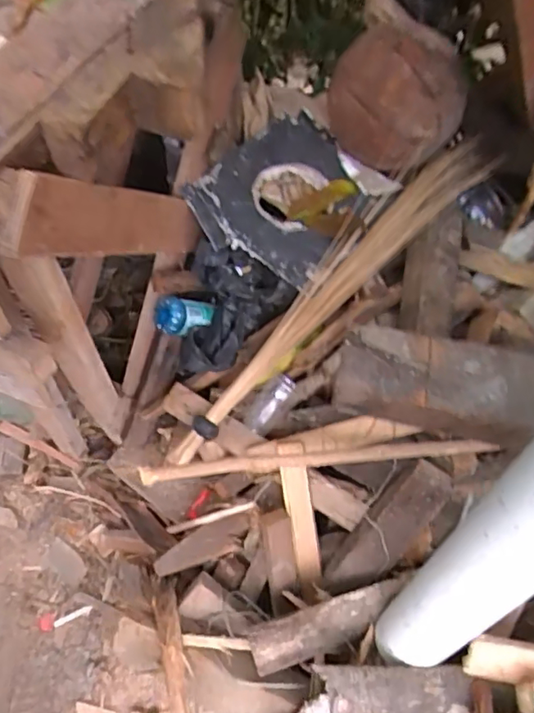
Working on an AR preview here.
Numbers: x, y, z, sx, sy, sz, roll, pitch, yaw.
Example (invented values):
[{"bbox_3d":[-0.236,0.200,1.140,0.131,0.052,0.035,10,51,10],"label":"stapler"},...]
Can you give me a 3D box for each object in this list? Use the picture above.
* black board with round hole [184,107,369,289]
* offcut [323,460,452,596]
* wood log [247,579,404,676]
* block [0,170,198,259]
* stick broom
[{"bbox_3d":[0.043,-0.279,0.972,0.221,0.071,0.311,36,64,3],"label":"black board with round hole"},{"bbox_3d":[0.175,0.262,0.842,0.083,0.266,0.053,42,24,19],"label":"offcut"},{"bbox_3d":[0.086,0.380,0.806,0.226,0.043,0.062,-24,63,-2],"label":"wood log"},{"bbox_3d":[-0.180,-0.176,0.753,0.033,0.083,0.427,26,17,11],"label":"block"},{"bbox_3d":[0.089,-0.090,0.919,0.699,0.051,0.104,-46,70,-1],"label":"stick broom"}]

